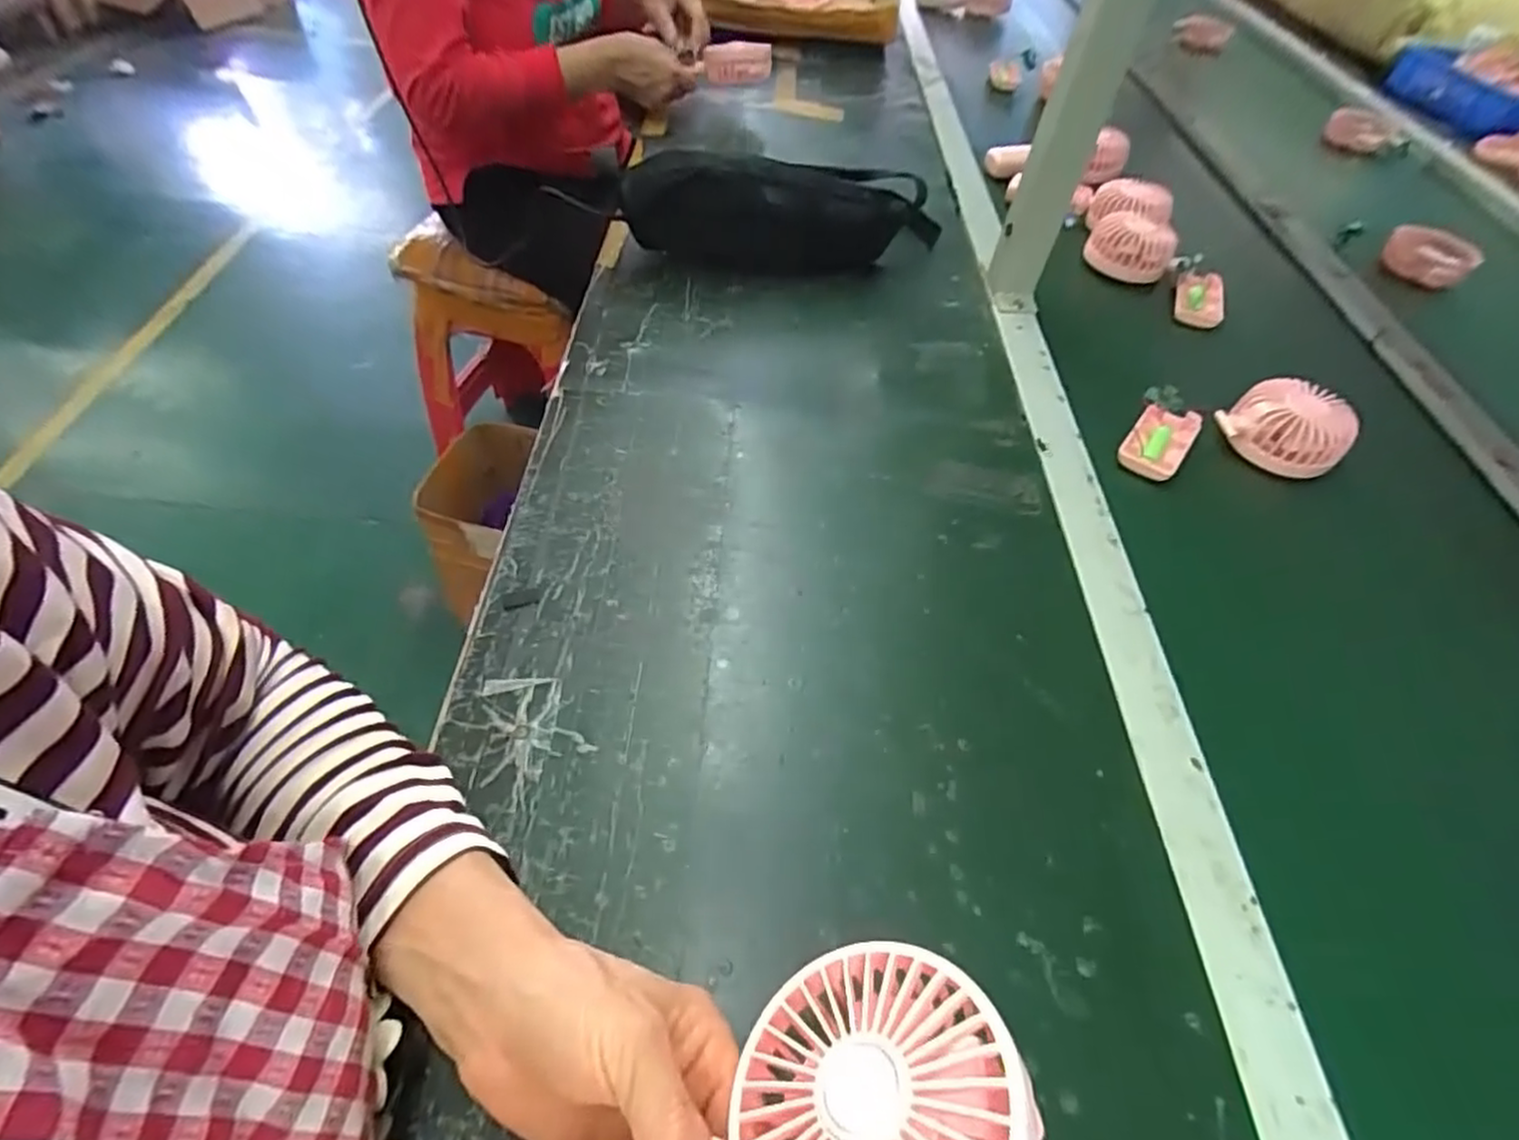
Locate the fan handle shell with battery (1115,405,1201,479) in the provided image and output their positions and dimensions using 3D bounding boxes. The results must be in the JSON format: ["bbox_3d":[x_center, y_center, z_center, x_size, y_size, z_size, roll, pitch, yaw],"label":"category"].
[{"bbox_3d":[0.347,-0.113,0.598,0.046,0.018,0.085,33,57,19],"label":"fan handle shell with battery"}]

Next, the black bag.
[{"bbox_3d":[0.031,-0.369,0.707,0.340,0.100,0.073,-12,54,-14],"label":"black bag"}]

